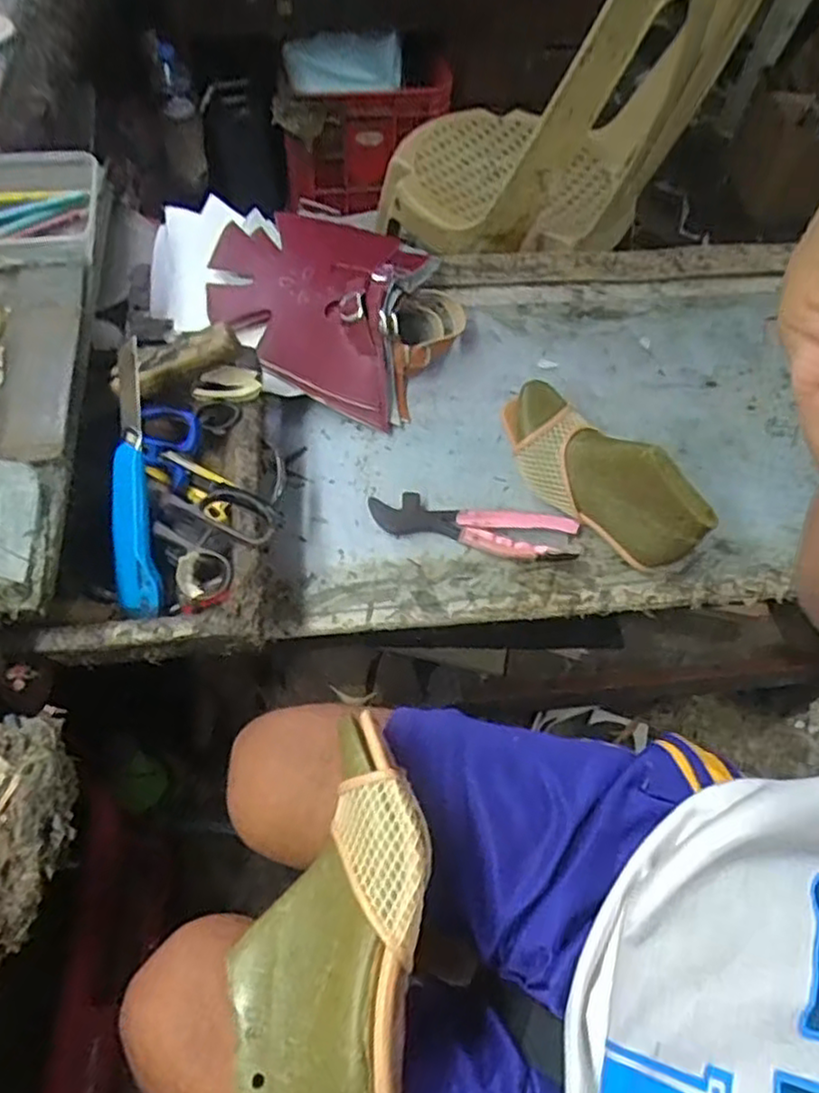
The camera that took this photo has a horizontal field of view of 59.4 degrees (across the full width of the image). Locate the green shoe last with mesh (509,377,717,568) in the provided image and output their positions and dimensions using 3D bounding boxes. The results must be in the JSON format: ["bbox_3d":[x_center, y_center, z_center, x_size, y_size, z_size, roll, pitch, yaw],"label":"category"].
[{"bbox_3d":[0.168,-0.065,0.668,0.066,0.110,0.213,-25,62,-19],"label":"green shoe last with mesh"}]

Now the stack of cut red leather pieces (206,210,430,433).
[{"bbox_3d":[-0.104,-0.261,0.787,0.217,0.092,0.225,12,57,4],"label":"stack of cut red leather pieces"}]

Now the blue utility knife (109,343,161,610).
[{"bbox_3d":[-0.221,-0.052,0.574,0.037,0.016,0.212,-2,90,-5],"label":"blue utility knife"}]

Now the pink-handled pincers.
[{"bbox_3d":[0.060,-0.018,0.686,0.196,0.018,0.053,8,57,1],"label":"pink-handled pincers"}]

